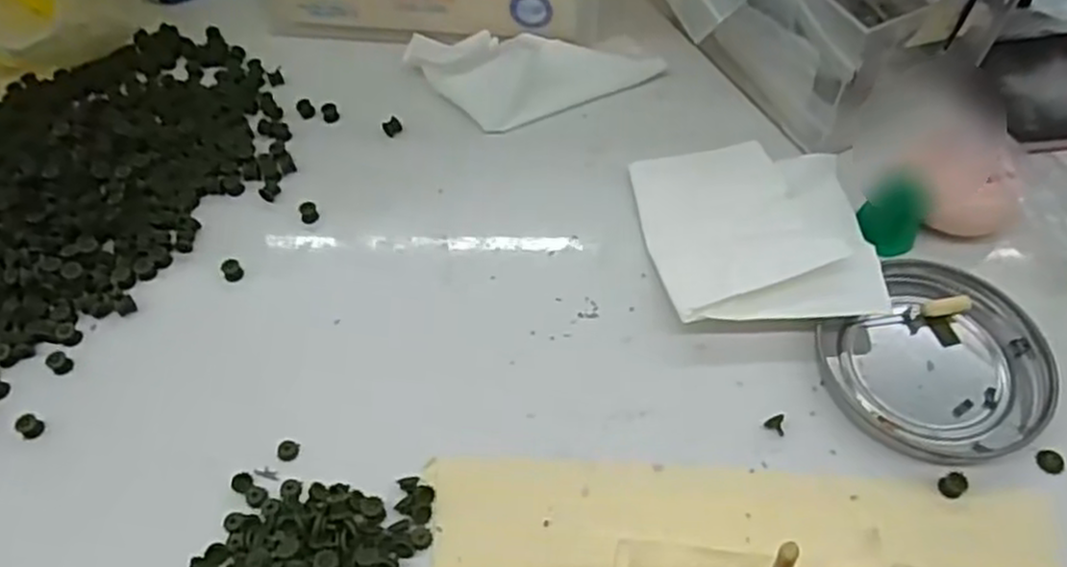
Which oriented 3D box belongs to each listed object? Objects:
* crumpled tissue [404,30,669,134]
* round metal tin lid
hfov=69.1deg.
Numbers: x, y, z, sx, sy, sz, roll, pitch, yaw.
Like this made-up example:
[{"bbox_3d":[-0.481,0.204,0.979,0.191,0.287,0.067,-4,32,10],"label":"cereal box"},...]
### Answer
[{"bbox_3d":[0.000,-0.098,0.363,0.118,0.018,0.053,1,56,3],"label":"crumpled tissue"},{"bbox_3d":[0.145,0.028,0.277,0.073,0.010,0.072,-1,56,1],"label":"round metal tin lid"}]

